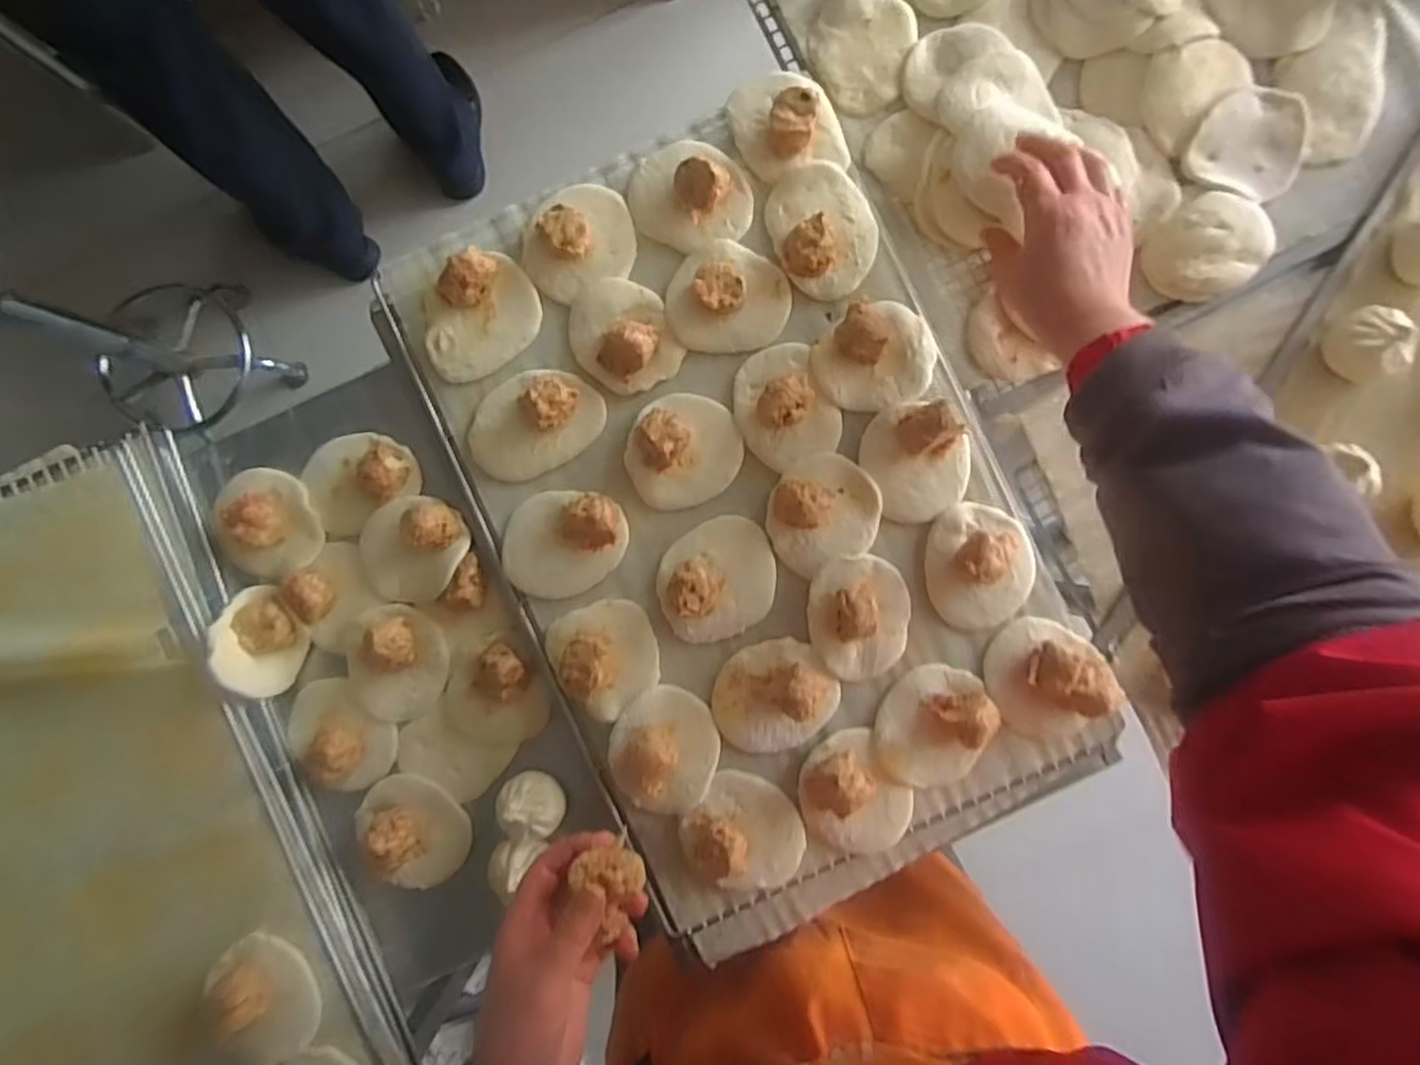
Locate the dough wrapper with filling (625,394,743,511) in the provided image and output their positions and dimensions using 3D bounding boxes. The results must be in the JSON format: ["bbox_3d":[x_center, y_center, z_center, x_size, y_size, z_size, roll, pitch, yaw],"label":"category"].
[{"bbox_3d":[-0.022,-0.065,0.560,0.083,0.035,0.092,43,91,1],"label":"dough wrapper with filling"}]

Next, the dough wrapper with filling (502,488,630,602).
[{"bbox_3d":[-0.117,0.010,0.557,0.094,0.022,0.081,0,90,1],"label":"dough wrapper with filling"}]

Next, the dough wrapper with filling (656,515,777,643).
[{"bbox_3d":[0.006,0.038,0.557,0.097,0.033,0.086,-36,90,1],"label":"dough wrapper with filling"}]

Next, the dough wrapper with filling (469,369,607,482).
[{"bbox_3d":[-0.142,-0.091,0.568,0.115,0.041,0.079,-28,90,1],"label":"dough wrapper with filling"}]

